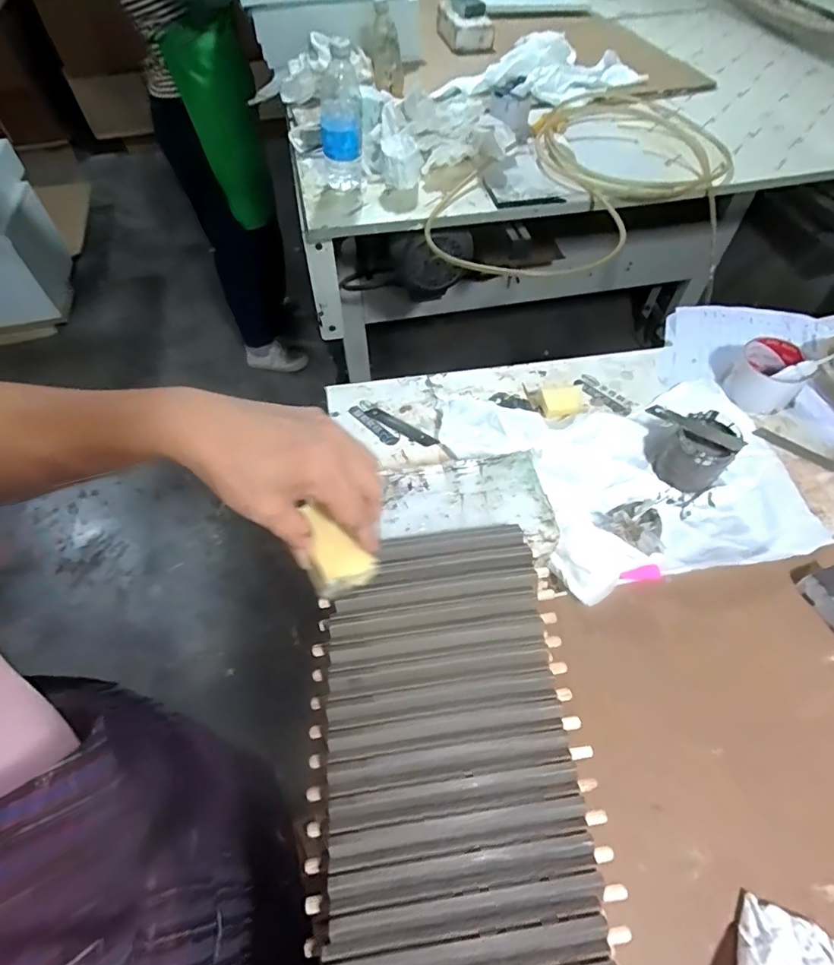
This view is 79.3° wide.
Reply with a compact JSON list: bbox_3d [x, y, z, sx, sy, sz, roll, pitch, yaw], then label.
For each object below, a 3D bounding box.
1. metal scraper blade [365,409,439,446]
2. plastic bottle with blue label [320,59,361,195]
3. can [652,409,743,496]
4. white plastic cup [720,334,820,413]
[{"bbox_3d":[-0.020,-0.069,0.625,0.101,0.007,0.017,29,61,19],"label":"metal scraper blade"},{"bbox_3d":[-0.129,-0.606,0.864,0.066,0.177,0.081,-6,56,-4],"label":"plastic bottle with blue label"},{"bbox_3d":[0.309,-0.034,0.560,0.071,0.067,0.067,1,56,-2],"label":"can"},{"bbox_3d":[0.446,-0.139,0.635,0.078,0.060,0.078,1,56,-2],"label":"white plastic cup"}]

